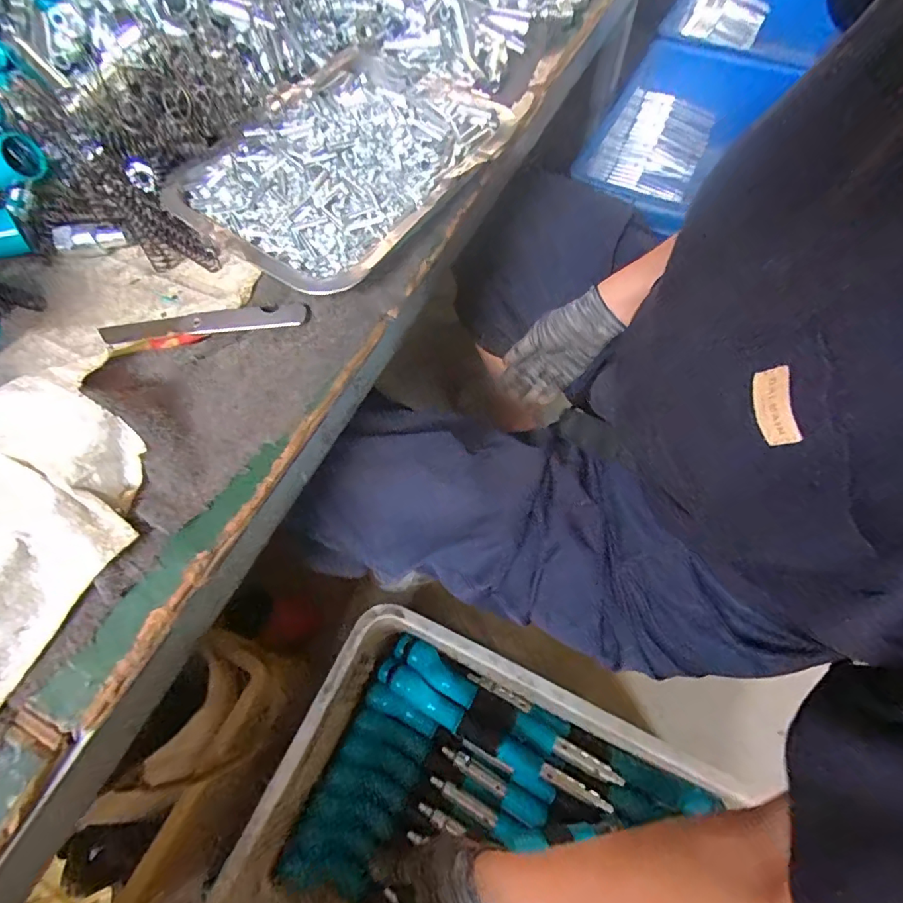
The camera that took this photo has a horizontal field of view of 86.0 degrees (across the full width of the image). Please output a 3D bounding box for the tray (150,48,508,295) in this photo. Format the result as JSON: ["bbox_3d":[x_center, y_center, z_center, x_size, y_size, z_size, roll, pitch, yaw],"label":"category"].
[{"bbox_3d":[-0.078,-0.234,0.396,0.185,0.042,0.263,28,67,13],"label":"tray"}]

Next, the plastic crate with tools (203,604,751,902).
[{"bbox_3d":[0.065,0.463,0.539,0.521,0.226,0.357,25,66,12],"label":"plastic crate with tools"}]

